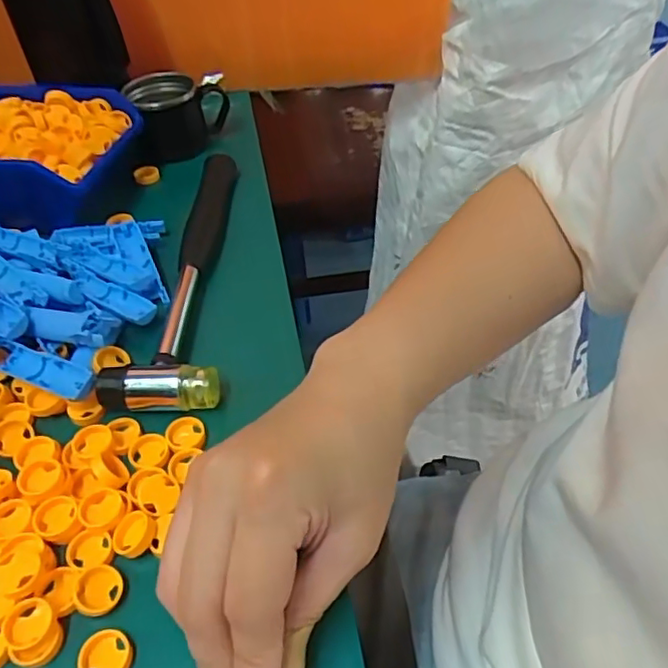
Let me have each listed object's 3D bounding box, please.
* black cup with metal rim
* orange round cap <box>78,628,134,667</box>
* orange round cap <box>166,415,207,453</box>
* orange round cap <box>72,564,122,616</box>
[{"bbox_3d":[-0.128,-0.184,0.506,0.079,0.055,0.064,-22,49,-16],"label":"black cup with metal rim"},{"bbox_3d":[-0.091,0.128,0.238,0.020,0.005,0.020,-2,46,2],"label":"orange round cap"},{"bbox_3d":[-0.076,0.051,0.308,0.019,0.004,0.020,-2,46,2],"label":"orange round cap"},{"bbox_3d":[-0.100,0.109,0.255,0.018,0.006,0.019,-2,46,2],"label":"orange round cap"}]

